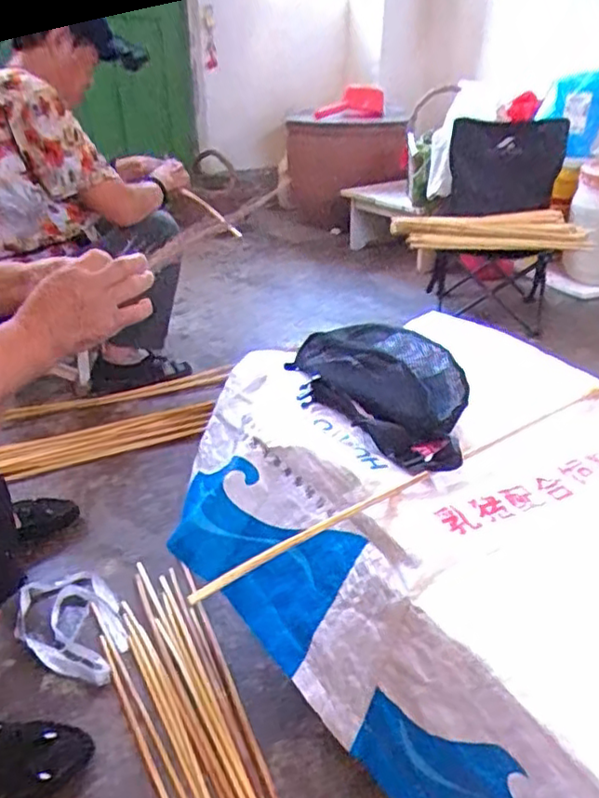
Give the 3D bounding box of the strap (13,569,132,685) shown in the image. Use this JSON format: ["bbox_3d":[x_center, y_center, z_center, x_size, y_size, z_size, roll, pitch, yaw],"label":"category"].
[{"bbox_3d":[-0.338,0.337,0.947,0.135,0.028,0.219,-17,32,-26],"label":"strap"}]

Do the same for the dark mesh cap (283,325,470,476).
[{"bbox_3d":[0.123,-0.017,0.869,0.179,0.066,0.359,-19,33,-29],"label":"dark mesh cap"}]

